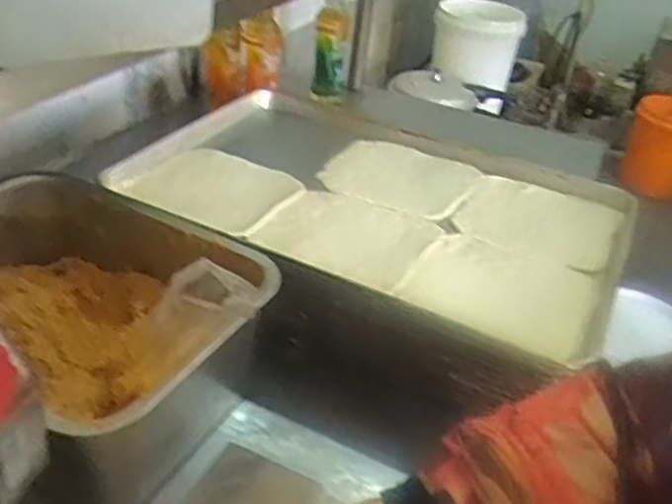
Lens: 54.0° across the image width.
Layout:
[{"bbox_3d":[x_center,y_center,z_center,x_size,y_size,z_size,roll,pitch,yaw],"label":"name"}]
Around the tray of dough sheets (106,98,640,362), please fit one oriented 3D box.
[{"bbox_3d":[0.047,-0.060,0.871,0.609,0.081,0.389,19,36,18],"label":"tray of dough sheets"}]

